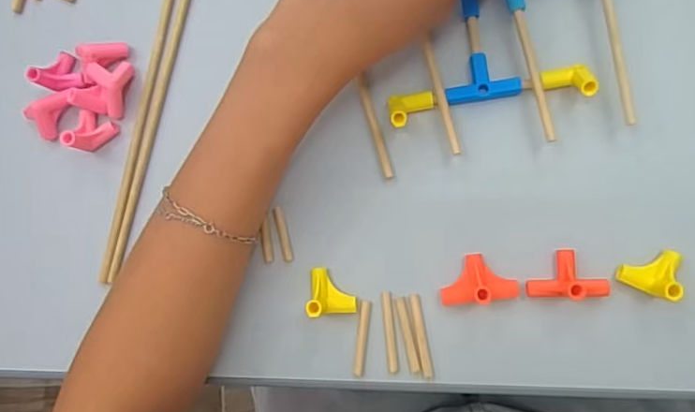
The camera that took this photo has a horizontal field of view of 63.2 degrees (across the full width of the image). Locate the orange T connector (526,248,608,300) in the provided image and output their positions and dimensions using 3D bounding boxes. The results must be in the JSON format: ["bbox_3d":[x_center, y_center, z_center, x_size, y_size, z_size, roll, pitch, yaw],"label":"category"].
[{"bbox_3d":[0.118,0.036,0.299,0.042,0.023,0.025,-2,84,8],"label":"orange T connector"}]

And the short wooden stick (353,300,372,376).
[{"bbox_3d":[0.008,0.075,0.321,0.006,0.004,0.042,7,86,9],"label":"short wooden stick"}]

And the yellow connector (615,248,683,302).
[{"bbox_3d":[0.160,0.035,0.298,0.028,0.014,0.025,9,86,9],"label":"yellow connector"}]

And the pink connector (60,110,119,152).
[{"bbox_3d":[-0.159,-0.045,0.342,0.024,0.025,0.024,24,88,10],"label":"pink connector"}]

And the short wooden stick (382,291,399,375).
[{"bbox_3d":[0.024,0.072,0.319,0.006,0.004,0.046,-6,84,8],"label":"short wooden stick"}]

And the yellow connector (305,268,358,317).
[{"bbox_3d":[-0.008,0.048,0.314,0.025,0.023,0.025,-2,85,8],"label":"yellow connector"}]

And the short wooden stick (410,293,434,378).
[{"bbox_3d":[0.042,0.073,0.316,0.006,0.004,0.046,-10,83,7],"label":"short wooden stick"}]

